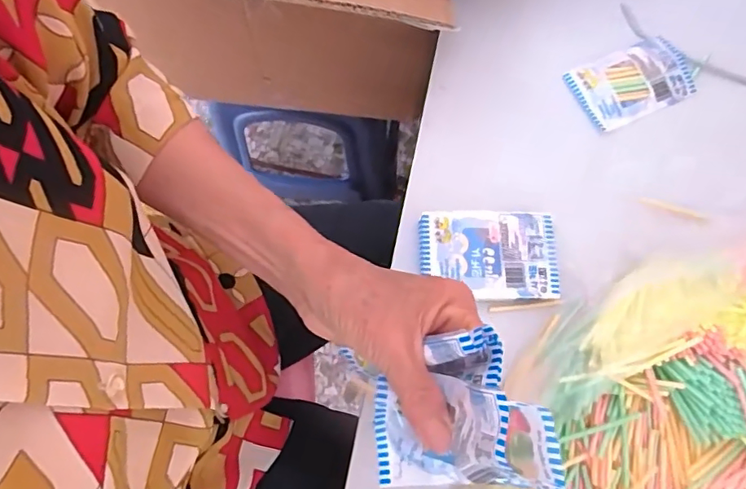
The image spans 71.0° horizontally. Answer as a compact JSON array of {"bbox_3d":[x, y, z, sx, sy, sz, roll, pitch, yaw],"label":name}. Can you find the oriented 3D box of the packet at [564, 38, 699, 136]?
[{"bbox_3d":[0.229,-0.143,0.461,0.100,0.013,0.063,-22,76,-6],"label":"packet"}]

